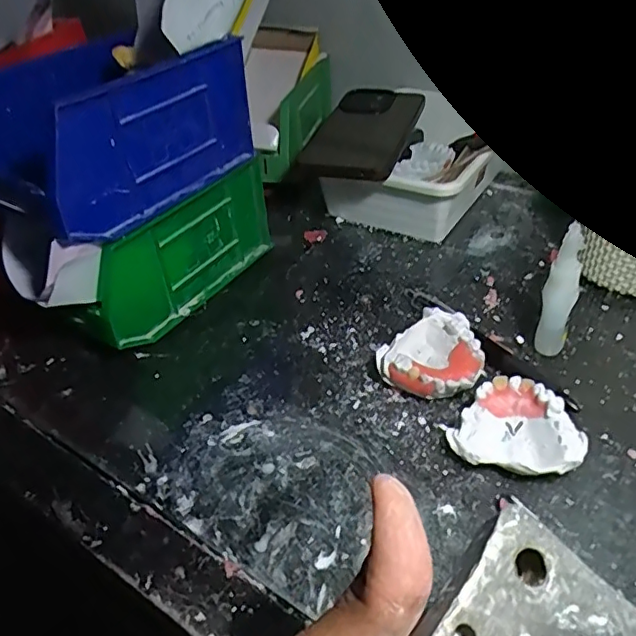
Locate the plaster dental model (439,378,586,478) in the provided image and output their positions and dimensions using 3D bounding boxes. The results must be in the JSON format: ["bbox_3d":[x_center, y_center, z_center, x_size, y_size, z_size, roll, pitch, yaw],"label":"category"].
[{"bbox_3d":[0.108,0.063,0.307,0.056,0.026,0.062,-34,48,-28],"label":"plaster dental model"}]

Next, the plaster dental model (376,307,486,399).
[{"bbox_3d":[0.072,0.023,0.358,0.061,0.024,0.060,-4,41,3],"label":"plaster dental model"}]

